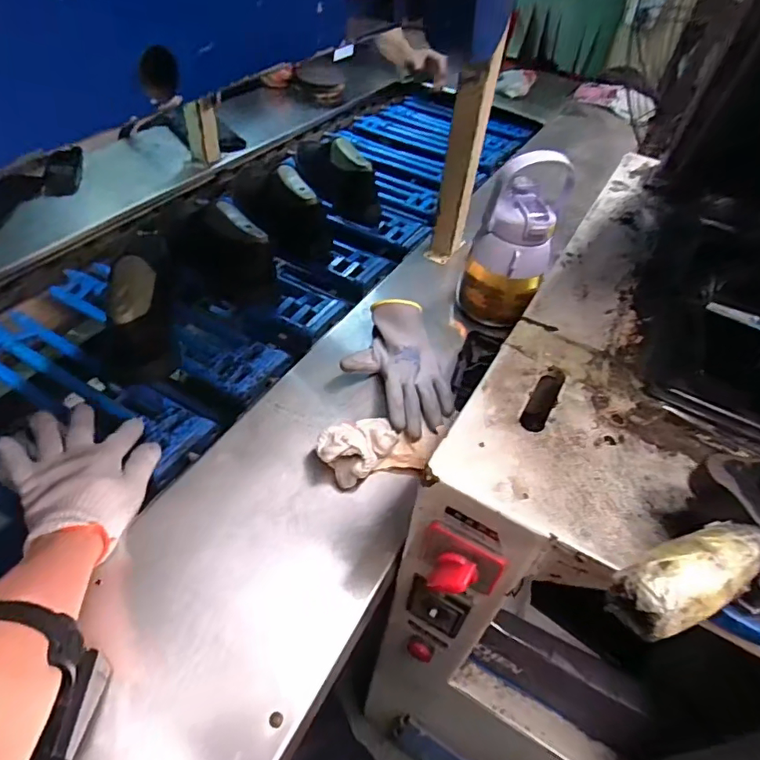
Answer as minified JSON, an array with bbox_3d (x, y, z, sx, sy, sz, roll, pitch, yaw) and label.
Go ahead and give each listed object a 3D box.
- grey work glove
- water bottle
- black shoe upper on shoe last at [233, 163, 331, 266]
[{"bbox_3d":[0.017,-0.021,0.609,0.116,0.022,0.212,-5,48,-10],"label":"grey work glove"},{"bbox_3d":[0.173,-0.171,0.664,0.107,0.236,0.110,16,48,9],"label":"water bottle"},{"bbox_3d":[-0.173,-0.306,0.851,0.111,0.104,0.237,-24,54,-25],"label":"black shoe upper on shoe last"}]

